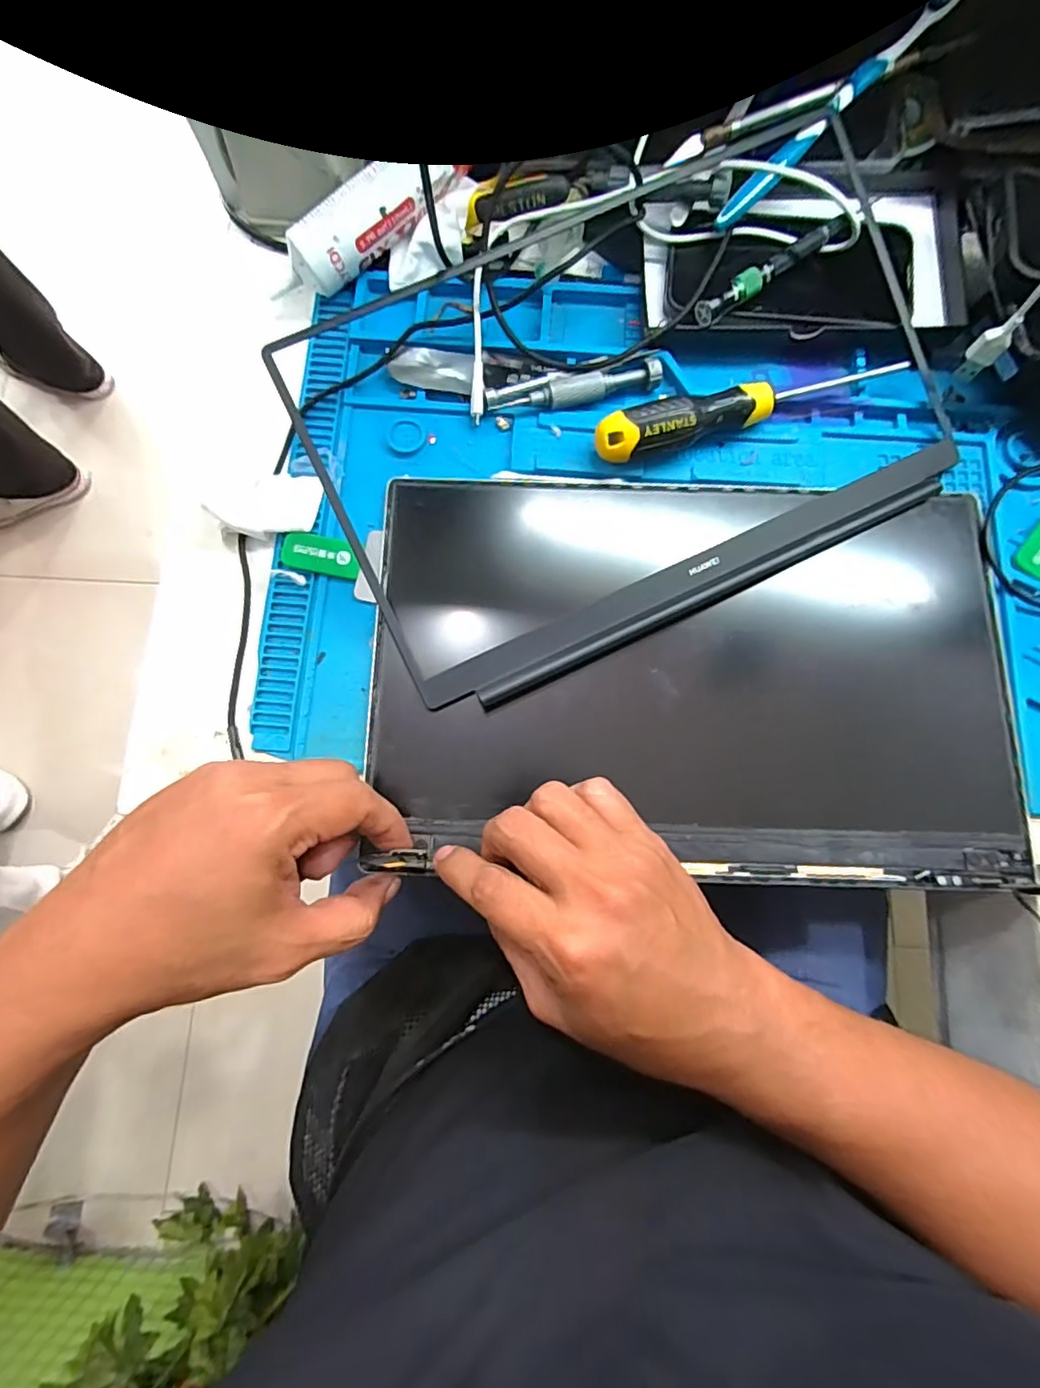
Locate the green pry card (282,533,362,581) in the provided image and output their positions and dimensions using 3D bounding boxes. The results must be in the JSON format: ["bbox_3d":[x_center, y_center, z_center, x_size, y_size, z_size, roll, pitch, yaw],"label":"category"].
[{"bbox_3d":[-0.117,-0.082,0.331,0.045,0.004,0.021,11,90,-2],"label":"green pry card"}]

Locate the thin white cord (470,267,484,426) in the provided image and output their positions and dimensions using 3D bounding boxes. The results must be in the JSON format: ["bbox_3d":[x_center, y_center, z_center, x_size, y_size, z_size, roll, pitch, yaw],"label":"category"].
[{"bbox_3d":[-0.026,-0.212,0.343,0.008,0.007,0.088,0,94,-1],"label":"thin white cord"}]

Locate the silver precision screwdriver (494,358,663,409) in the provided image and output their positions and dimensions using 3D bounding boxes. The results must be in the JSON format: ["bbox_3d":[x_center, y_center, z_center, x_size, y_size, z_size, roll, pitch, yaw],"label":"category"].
[{"bbox_3d":[0.038,-0.187,0.343,0.102,0.013,0.017,-16,79,-4],"label":"silver precision screwdriver"}]

